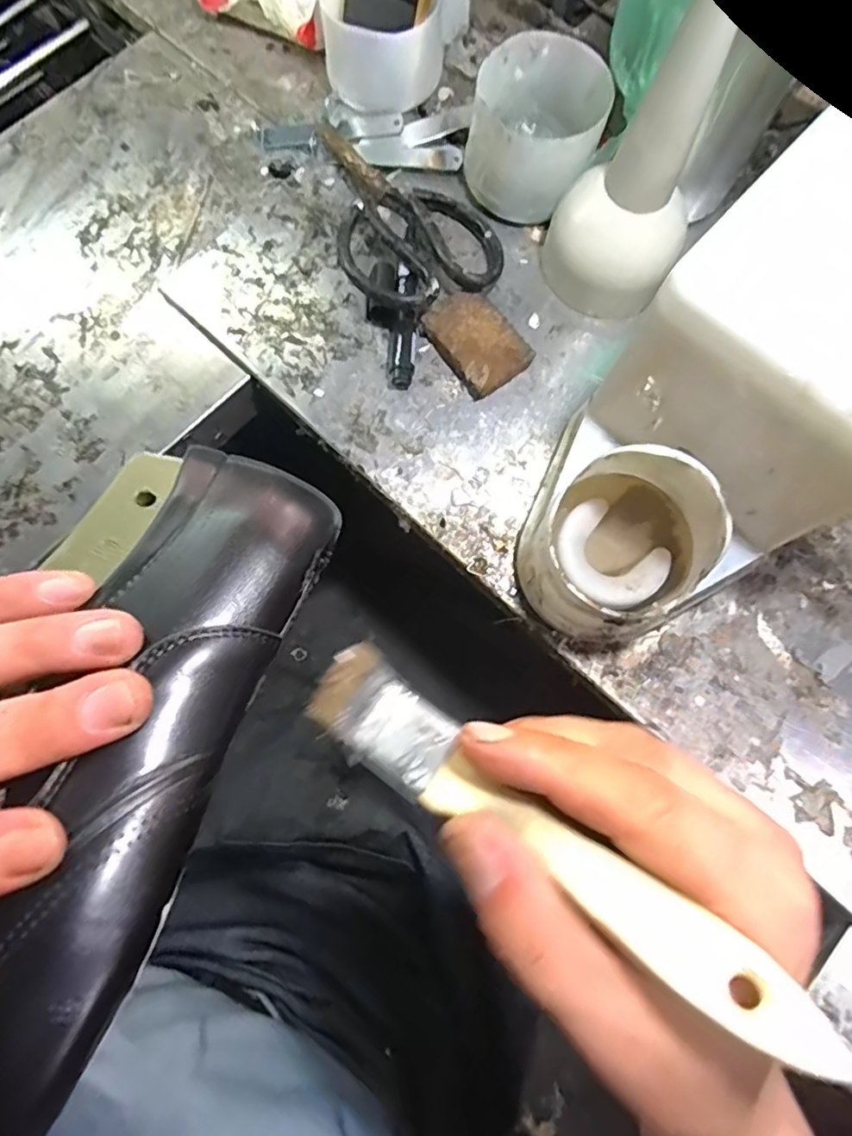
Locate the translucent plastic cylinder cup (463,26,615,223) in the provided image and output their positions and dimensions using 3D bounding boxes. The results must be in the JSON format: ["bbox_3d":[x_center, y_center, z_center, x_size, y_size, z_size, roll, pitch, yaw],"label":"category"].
[{"bbox_3d":[0.075,-0.299,0.392,0.088,0.055,0.100,18,77,4],"label":"translucent plastic cylinder cup"}]

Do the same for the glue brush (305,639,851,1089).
[{"bbox_3d":[0.029,0.070,0.154,0.150,0.009,0.026,31,78,23],"label":"glue brush"}]

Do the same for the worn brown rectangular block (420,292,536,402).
[{"bbox_3d":[0.034,-0.154,0.392,0.049,0.015,0.070,-34,79,-8],"label":"worn brown rectangular block"}]

